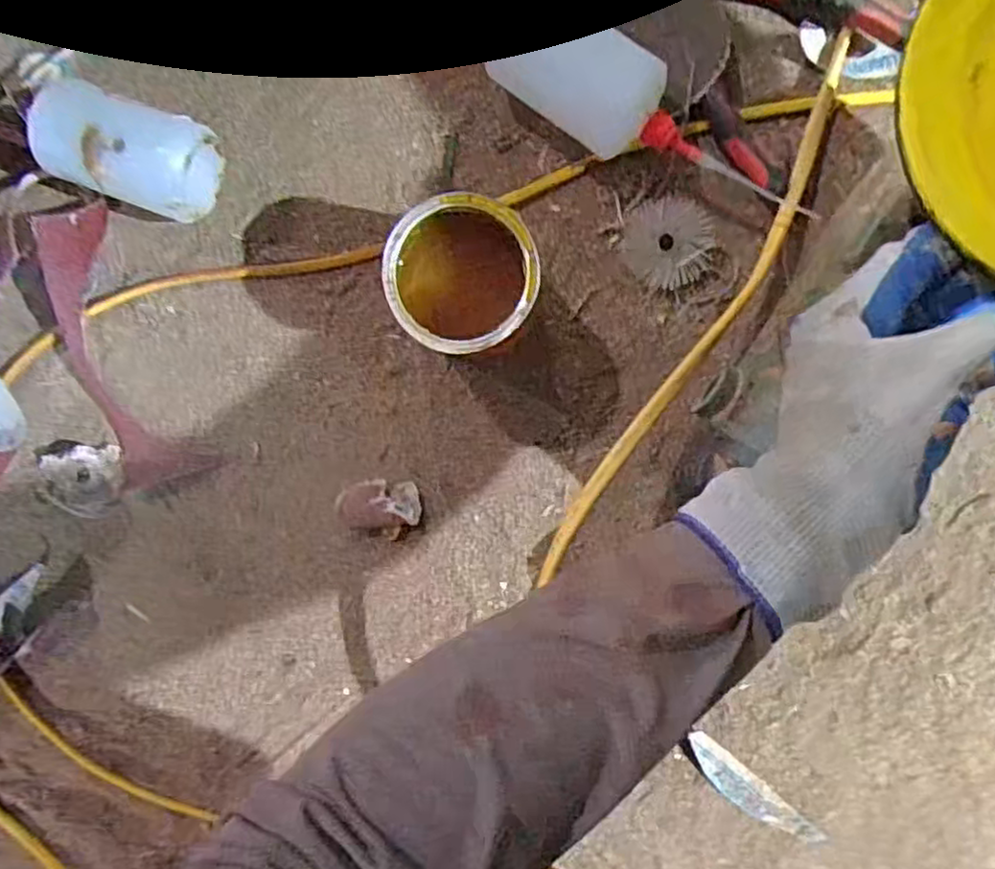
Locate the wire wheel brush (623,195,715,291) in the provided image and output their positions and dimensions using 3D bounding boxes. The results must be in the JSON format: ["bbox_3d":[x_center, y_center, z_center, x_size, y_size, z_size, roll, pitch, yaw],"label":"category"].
[{"bbox_3d":[0.096,-0.107,0.399,0.048,0.010,0.050,4,91,4],"label":"wire wheel brush"}]

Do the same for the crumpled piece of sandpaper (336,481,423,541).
[{"bbox_3d":[-0.069,0.043,0.413,0.047,0.010,0.032,3,91,4],"label":"crumpled piece of sandpaper"}]

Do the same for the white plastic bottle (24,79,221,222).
[{"bbox_3d":[-0.201,-0.155,0.397,0.092,0.053,0.051,19,92,3],"label":"white plastic bottle"}]

